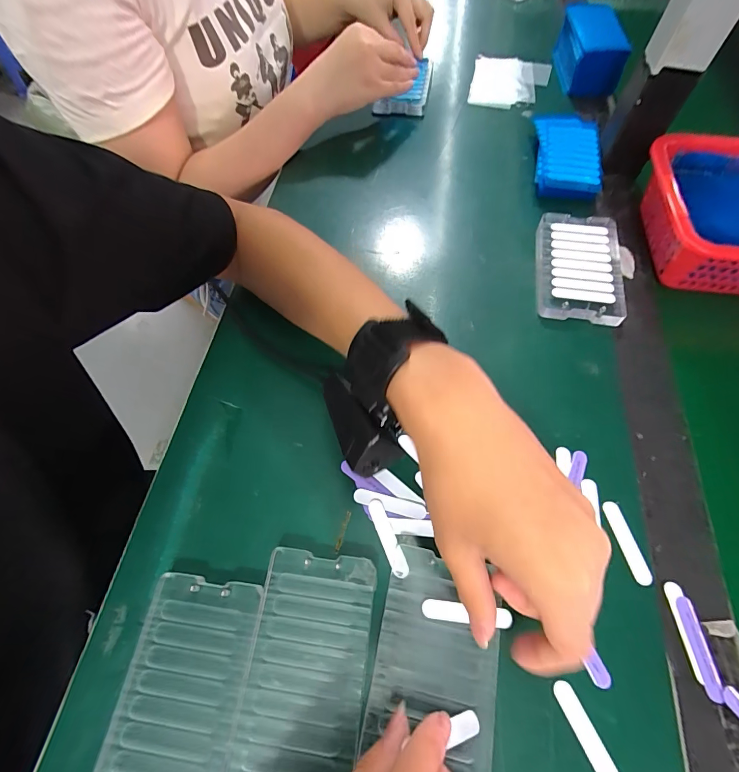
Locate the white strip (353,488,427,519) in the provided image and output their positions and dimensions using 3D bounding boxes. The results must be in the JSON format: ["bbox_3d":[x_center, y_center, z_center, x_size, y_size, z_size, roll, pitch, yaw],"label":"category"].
[{"bbox_3d":[0.014,0.082,0.266,0.051,0.004,0.010,13,64,8],"label":"white strip"}]

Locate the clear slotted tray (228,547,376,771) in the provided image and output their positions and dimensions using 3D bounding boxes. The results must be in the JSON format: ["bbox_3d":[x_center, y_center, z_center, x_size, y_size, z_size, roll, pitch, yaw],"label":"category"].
[{"bbox_3d":[-0.036,0.165,0.221,0.066,0.009,0.120,5,63,4],"label":"clear slotted tray"}]

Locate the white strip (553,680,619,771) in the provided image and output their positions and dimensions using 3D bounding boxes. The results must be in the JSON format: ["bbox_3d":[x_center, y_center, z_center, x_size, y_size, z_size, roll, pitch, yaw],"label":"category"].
[{"bbox_3d":[0.119,0.191,0.207,0.011,0.004,0.051,-22,65,-10],"label":"white strip"}]

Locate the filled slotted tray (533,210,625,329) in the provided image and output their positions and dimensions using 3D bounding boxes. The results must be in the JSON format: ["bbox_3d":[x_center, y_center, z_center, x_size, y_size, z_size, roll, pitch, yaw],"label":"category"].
[{"bbox_3d":[0.191,-0.110,0.348,0.070,0.015,0.116,11,64,7],"label":"filled slotted tray"}]

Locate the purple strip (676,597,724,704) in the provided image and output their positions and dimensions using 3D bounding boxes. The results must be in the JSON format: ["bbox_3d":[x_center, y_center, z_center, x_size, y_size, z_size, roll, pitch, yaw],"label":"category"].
[{"bbox_3d":[0.194,0.153,0.222,0.010,0.004,0.050,-2,63,1],"label":"purple strip"}]

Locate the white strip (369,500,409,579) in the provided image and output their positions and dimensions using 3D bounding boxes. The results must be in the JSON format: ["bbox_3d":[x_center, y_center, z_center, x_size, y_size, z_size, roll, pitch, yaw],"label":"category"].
[{"bbox_3d":[0.012,0.101,0.254,0.011,0.010,0.051,-20,64,-9],"label":"white strip"}]

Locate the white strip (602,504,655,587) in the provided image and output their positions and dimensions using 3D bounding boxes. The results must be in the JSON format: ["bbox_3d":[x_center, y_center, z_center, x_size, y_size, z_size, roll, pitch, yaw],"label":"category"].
[{"bbox_3d":[0.170,0.102,0.250,0.012,0.004,0.051,-11,63,-4],"label":"white strip"}]

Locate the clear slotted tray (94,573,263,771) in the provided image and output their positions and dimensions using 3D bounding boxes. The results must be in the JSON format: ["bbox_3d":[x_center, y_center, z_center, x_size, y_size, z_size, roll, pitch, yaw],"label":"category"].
[{"bbox_3d":[-0.107,0.181,0.219,0.070,0.012,0.122,6,63,4],"label":"clear slotted tray"}]

